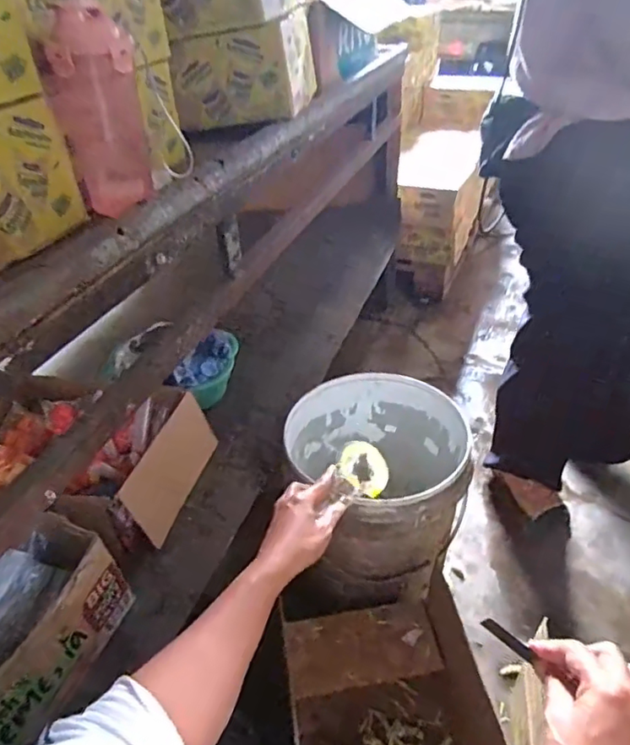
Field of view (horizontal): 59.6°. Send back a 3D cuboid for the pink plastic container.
[{"bbox_3d":[-0.223,-0.264,0.584,0.086,0.188,0.054,-18,41,-18],"label":"pink plastic container"}]

